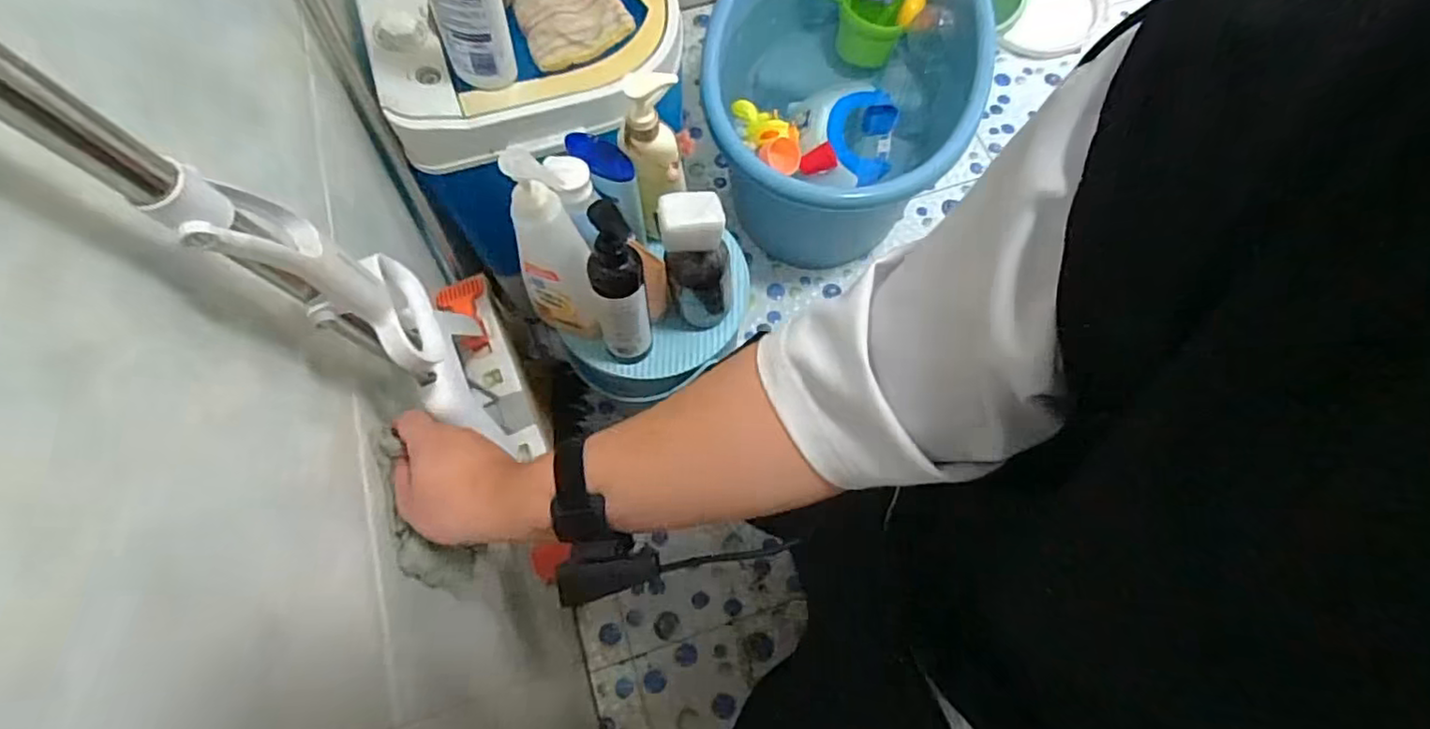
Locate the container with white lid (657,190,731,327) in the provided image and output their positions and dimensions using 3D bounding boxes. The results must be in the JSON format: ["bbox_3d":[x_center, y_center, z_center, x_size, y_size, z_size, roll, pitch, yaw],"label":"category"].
[{"bbox_3d":[-0.019,-0.111,0.708,0.070,0.185,0.059,-7,68,-1],"label":"container with white lid"}]

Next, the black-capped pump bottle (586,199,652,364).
[{"bbox_3d":[-0.100,-0.070,0.670,0.064,0.244,0.050,-17,69,-5],"label":"black-capped pump bottle"}]

